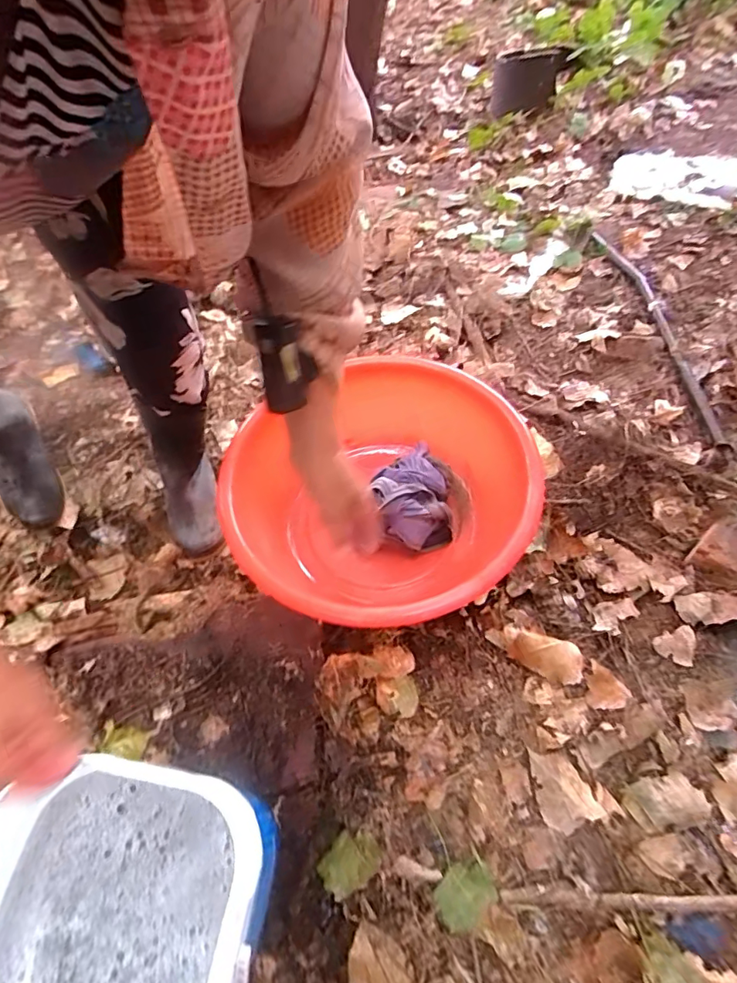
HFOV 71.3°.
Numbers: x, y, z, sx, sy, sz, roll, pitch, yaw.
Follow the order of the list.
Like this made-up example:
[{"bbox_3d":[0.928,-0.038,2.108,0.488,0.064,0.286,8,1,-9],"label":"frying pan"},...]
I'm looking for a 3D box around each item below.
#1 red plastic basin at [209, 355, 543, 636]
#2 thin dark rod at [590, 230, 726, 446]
[{"bbox_3d":[0.026,0.037,0.852,0.463,0.222,0.417,-32,69,-20],"label":"red plastic basin"},{"bbox_3d":[0.648,-0.394,1.165,0.043,0.032,0.723,-1,61,-6],"label":"thin dark rod"}]

